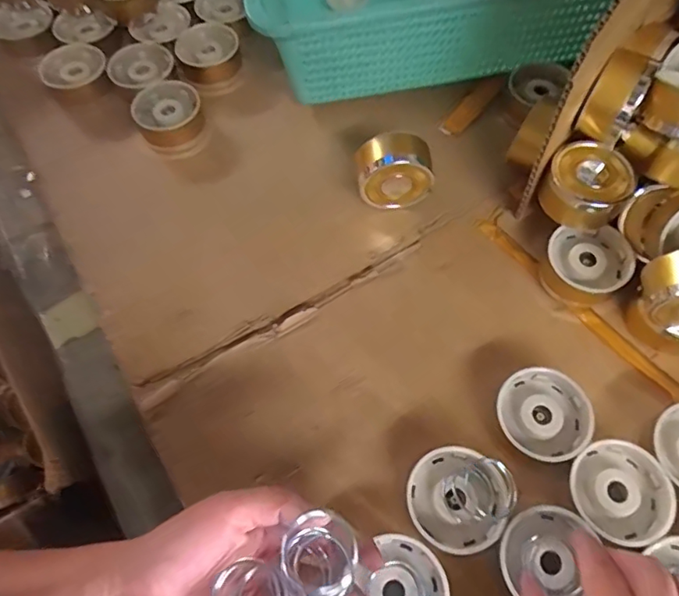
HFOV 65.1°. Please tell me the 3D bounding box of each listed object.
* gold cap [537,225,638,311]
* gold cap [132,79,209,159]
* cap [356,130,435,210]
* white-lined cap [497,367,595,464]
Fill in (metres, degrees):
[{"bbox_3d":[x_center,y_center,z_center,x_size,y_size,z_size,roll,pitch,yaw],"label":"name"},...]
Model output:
[{"bbox_3d":[0.204,-0.026,0.443,0.061,0.034,0.061,0,63,1],"label":"gold cap"},{"bbox_3d":[-0.171,-0.183,0.537,0.064,0.030,0.072,-13,63,-5],"label":"gold cap"},{"bbox_3d":[0.049,-0.110,0.473,0.066,0.062,0.039,-1,63,1],"label":"cap"},{"bbox_3d":[0.149,0.088,0.393,0.061,0.030,0.064,0,63,1],"label":"white-lined cap"}]

